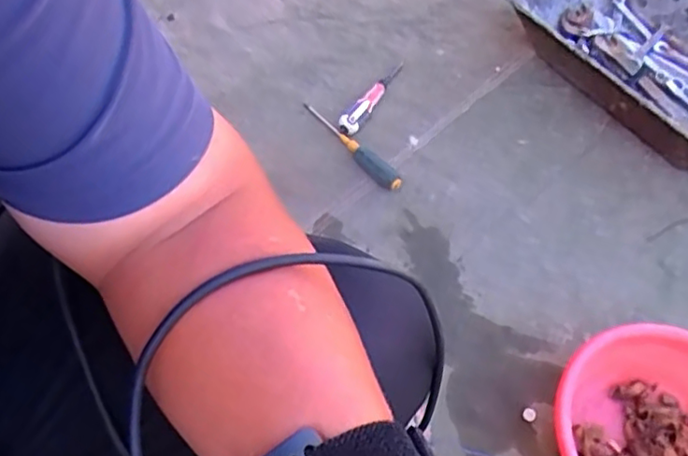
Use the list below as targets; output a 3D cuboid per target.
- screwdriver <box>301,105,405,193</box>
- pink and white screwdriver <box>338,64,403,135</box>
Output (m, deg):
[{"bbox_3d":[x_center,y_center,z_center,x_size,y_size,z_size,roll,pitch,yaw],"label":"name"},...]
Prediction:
[{"bbox_3d":[0.012,-0.141,1.055,0.034,0.028,0.243,-33,65,-19],"label":"screwdriver"},{"bbox_3d":[0.049,-0.237,1.118,0.041,0.029,0.209,23,54,13],"label":"pink and white screwdriver"}]

